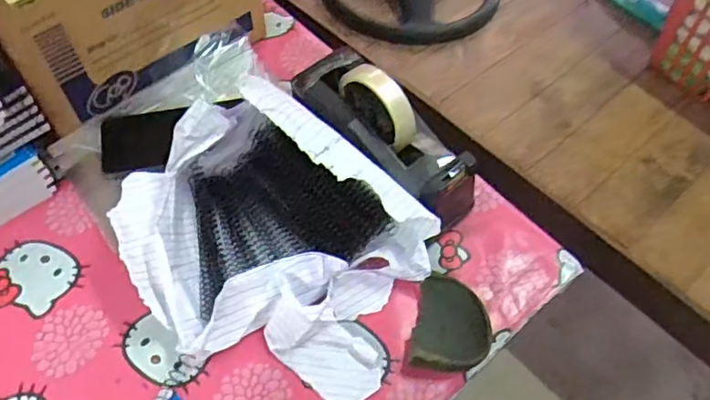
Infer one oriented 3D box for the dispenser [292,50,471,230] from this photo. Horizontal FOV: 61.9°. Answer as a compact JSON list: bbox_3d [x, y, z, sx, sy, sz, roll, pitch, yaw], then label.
[{"bbox_3d":[0.026,-0.063,0.586,0.082,0.102,0.204,-38,65,-24],"label":"dispenser"}]

